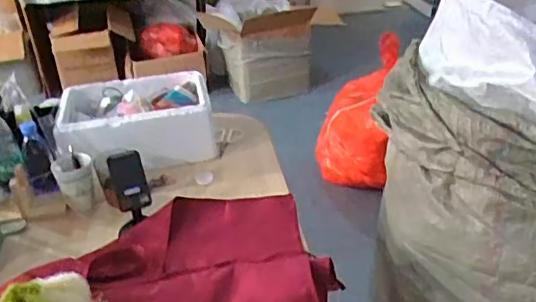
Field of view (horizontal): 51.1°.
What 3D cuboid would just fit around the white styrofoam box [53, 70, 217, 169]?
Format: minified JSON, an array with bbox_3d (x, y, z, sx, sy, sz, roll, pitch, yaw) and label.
[{"bbox_3d":[-0.328,-0.080,1.405,0.365,0.145,0.290,-11,31,-14],"label":"white styrofoam box"}]

